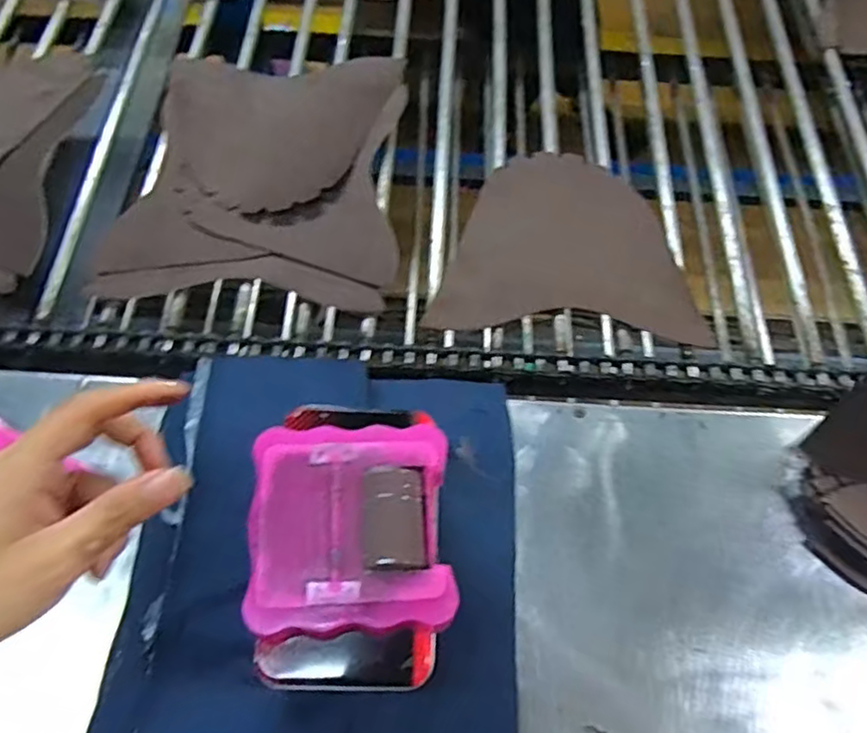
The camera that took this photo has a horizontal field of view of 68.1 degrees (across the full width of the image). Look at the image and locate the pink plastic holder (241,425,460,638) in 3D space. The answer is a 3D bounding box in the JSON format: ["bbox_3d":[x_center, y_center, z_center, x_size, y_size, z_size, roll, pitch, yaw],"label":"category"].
[{"bbox_3d":[-0.043,0.085,0.344,0.103,0.017,0.106,-2,64,-3],"label":"pink plastic holder"}]

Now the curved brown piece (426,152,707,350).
[{"bbox_3d":[0.125,-0.123,0.613,0.237,0.022,0.201,3,63,-1],"label":"curved brown piece"}]

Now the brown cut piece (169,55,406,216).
[{"bbox_3d":[-0.158,-0.246,0.663,0.232,0.018,0.216,0,63,-2],"label":"brown cut piece"}]

